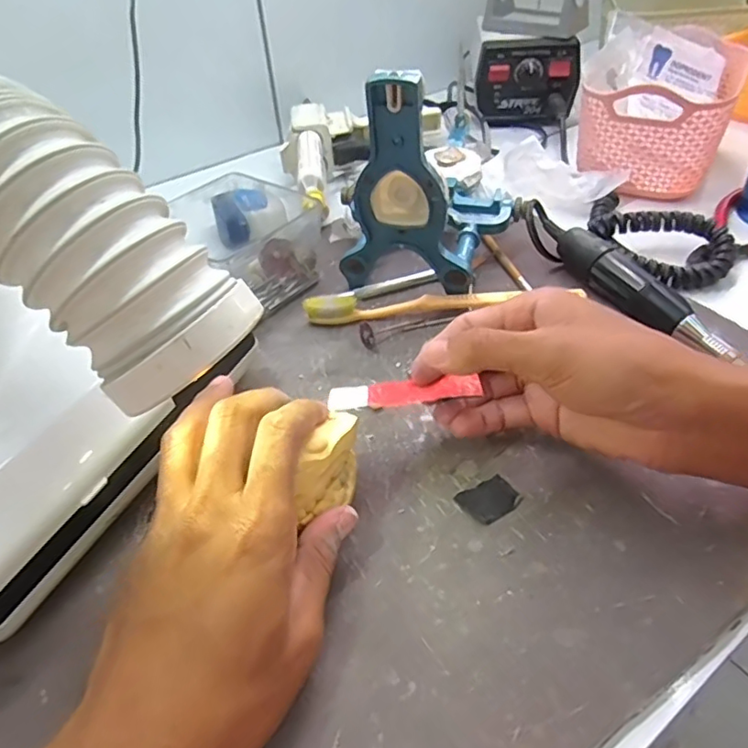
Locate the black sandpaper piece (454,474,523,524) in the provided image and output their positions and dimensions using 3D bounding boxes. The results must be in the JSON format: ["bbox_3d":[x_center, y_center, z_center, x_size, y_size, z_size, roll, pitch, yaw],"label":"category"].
[{"bbox_3d":[0.057,0.062,0.289,0.028,0.004,0.021,-22,45,-19],"label":"black sandpaper piece"}]

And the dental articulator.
[{"bbox_3d":[0.036,-0.144,0.397,0.114,0.136,0.113,6,45,12],"label":"dental articulator"}]

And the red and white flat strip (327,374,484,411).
[{"bbox_3d":[0.014,0.008,0.291,0.073,0.004,0.020,-9,32,2],"label":"red and white flat strip"}]

